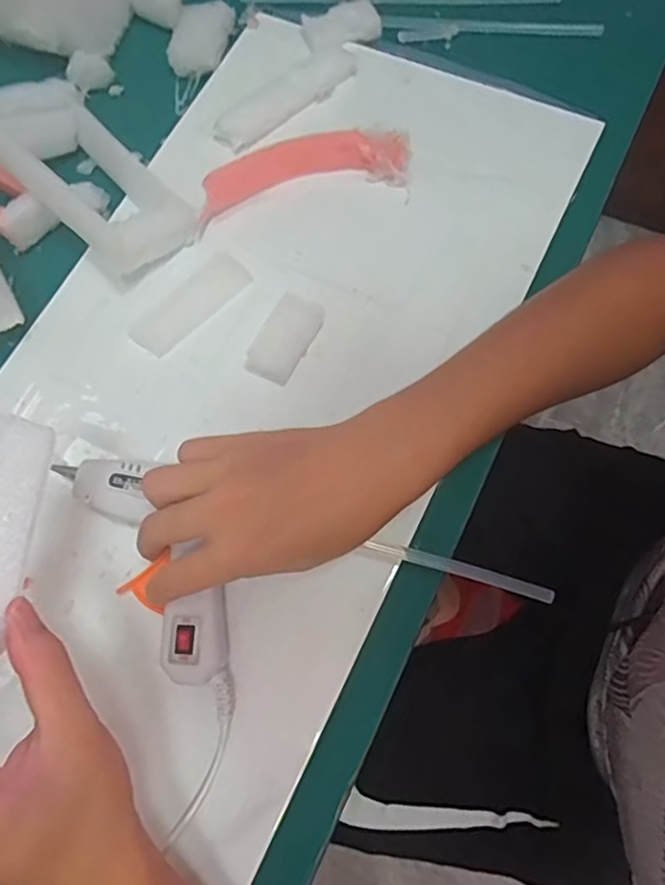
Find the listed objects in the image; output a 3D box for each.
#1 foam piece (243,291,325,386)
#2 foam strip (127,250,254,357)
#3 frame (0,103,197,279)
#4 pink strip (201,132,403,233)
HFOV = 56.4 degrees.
[{"bbox_3d":[-0.030,-0.068,0.408,0.030,0.027,0.058,32,77,9],"label":"foam piece"},{"bbox_3d":[-0.099,-0.097,0.432,0.088,0.004,0.033,-43,74,-11],"label":"foam strip"},{"bbox_3d":[-0.172,-0.189,0.439,0.169,0.043,0.078,43,79,13],"label":"frame"},{"bbox_3d":[-0.024,-0.194,0.444,0.152,0.027,0.038,-15,71,-2],"label":"pink strip"}]

